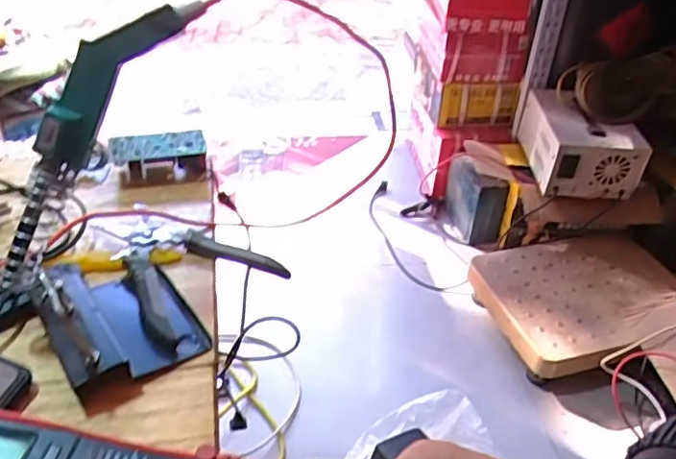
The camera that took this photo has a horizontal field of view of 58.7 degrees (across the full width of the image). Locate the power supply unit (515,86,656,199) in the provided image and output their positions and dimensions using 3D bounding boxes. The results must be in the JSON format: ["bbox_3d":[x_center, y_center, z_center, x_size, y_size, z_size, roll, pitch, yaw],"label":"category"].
[{"bbox_3d":[0.536,-0.201,1.346,0.194,0.145,0.268,0,36,-4],"label":"power supply unit"}]

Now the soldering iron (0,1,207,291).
[{"bbox_3d":[-0.178,-0.062,0.406,0.041,0.227,0.039,34,5,35],"label":"soldering iron"}]

